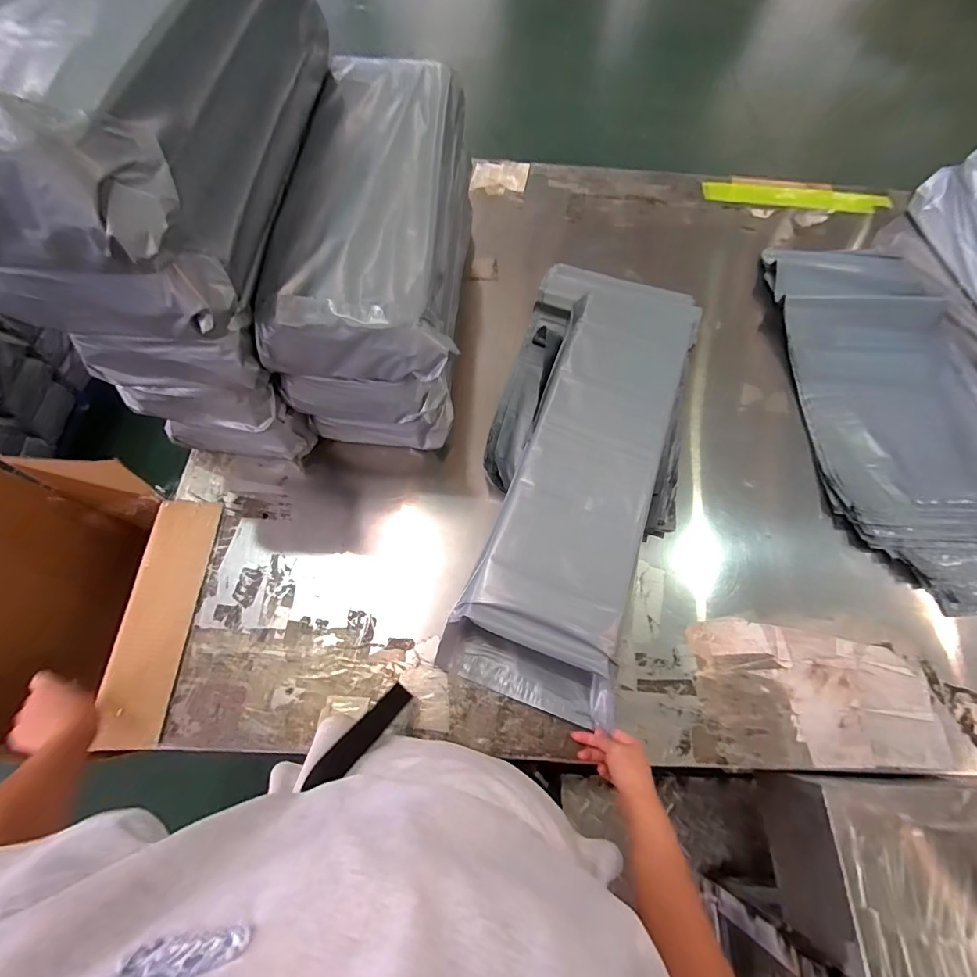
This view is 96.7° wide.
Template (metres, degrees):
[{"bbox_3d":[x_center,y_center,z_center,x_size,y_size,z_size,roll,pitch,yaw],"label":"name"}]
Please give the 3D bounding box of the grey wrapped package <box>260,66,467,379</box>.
[{"bbox_3d":[-0.169,-0.446,0.682,0.238,0.137,0.619,2,67,-3],"label":"grey wrapped package"}]

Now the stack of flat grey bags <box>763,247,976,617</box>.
[{"bbox_3d":[0.884,-0.187,0.896,0.475,0.045,0.848,4,67,-2],"label":"stack of flat grey bags"}]

